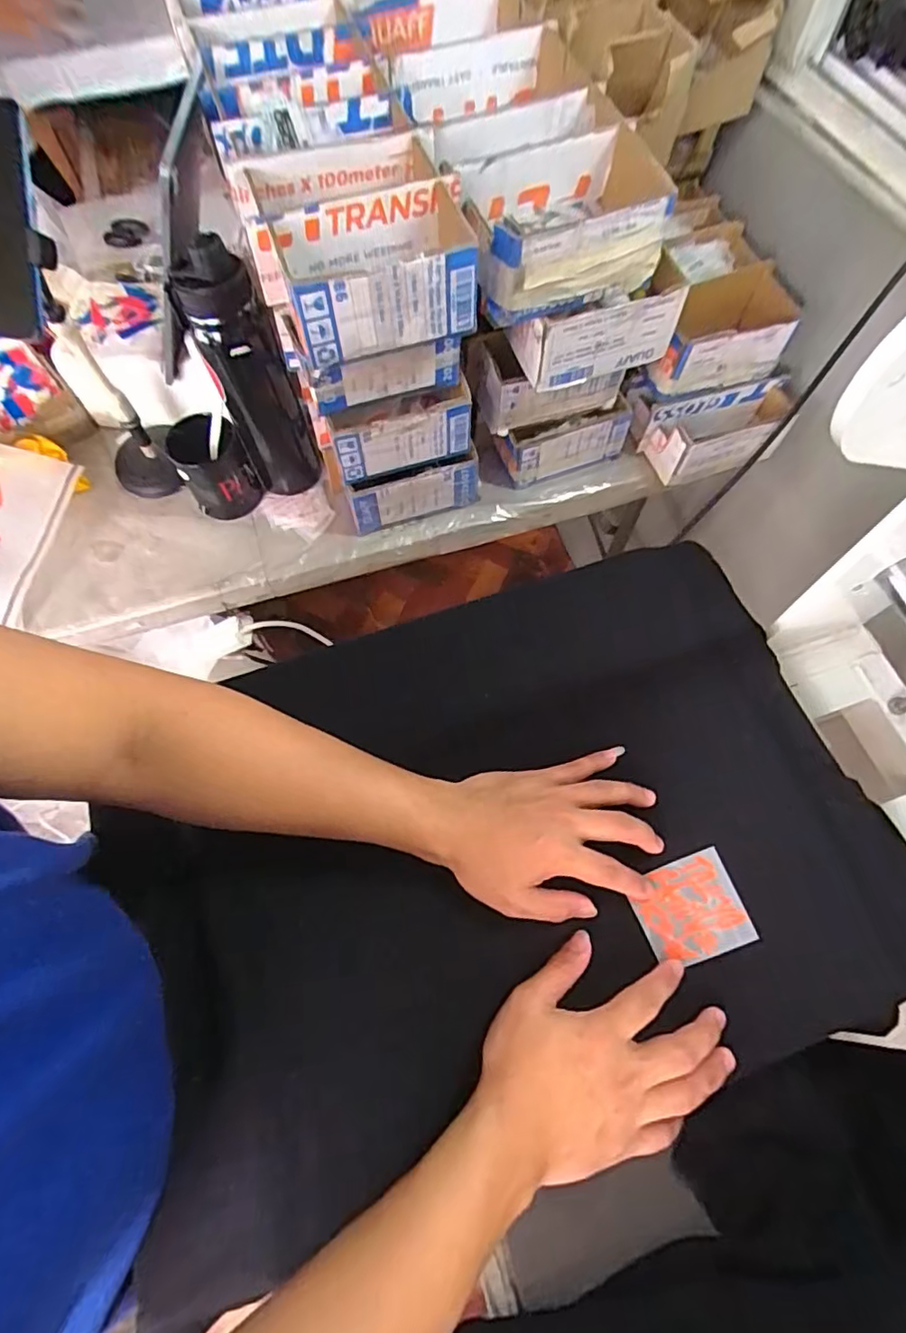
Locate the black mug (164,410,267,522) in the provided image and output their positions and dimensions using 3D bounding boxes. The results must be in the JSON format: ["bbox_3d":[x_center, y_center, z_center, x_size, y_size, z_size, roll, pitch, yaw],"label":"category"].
[{"bbox_3d":[-0.283,-0.238,0.695,0.081,0.100,0.078,0,67,1],"label":"black mug"}]

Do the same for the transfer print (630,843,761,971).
[{"bbox_3d":[0.174,0.180,0.428,0.077,0.004,0.066,-19,68,-7],"label":"transfer print"}]

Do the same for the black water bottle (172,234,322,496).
[{"bbox_3d":[-0.212,-0.299,0.625,0.083,0.269,0.072,-13,67,-5],"label":"black water bottle"}]

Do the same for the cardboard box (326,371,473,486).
[{"bbox_3d":[-0.054,-0.255,0.624,0.146,0.071,0.061,-9,67,-3],"label":"cardboard box"}]

